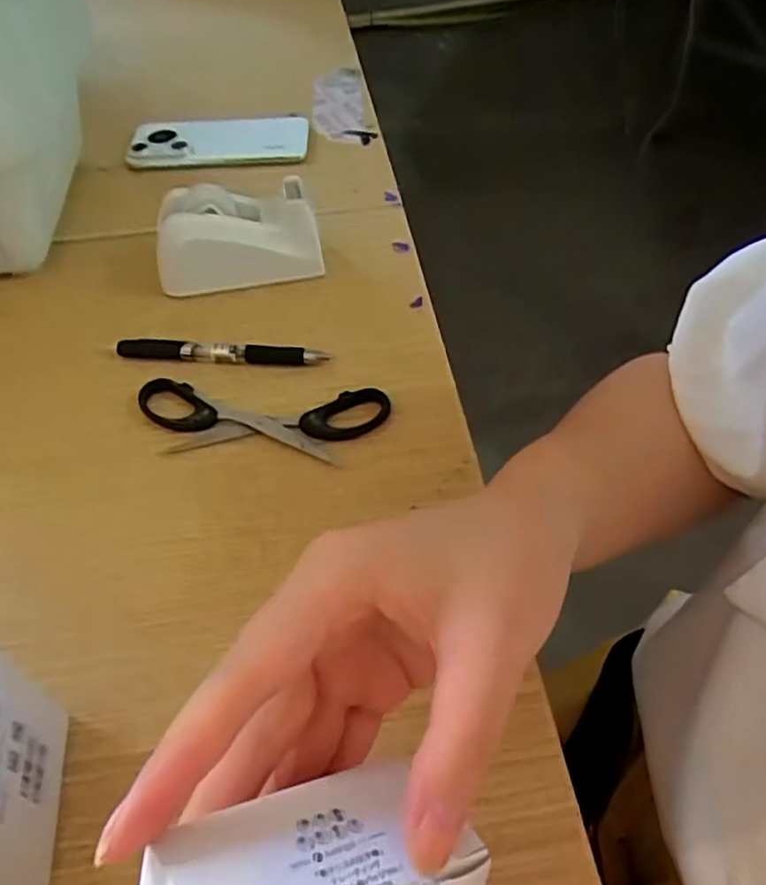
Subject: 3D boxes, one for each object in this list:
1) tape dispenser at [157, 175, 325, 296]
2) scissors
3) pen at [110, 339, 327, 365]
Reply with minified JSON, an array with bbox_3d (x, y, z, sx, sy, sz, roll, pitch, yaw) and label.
[{"bbox_3d":[-0.099,-0.140,0.468,0.111,0.061,0.046,-7,51,-3],"label":"tape dispenser"},{"bbox_3d":[-0.073,-0.015,0.404,0.149,0.009,0.050,2,51,5],"label":"scissors"},{"bbox_3d":[-0.104,-0.059,0.438,0.135,0.011,0.014,4,52,6],"label":"pen"}]

